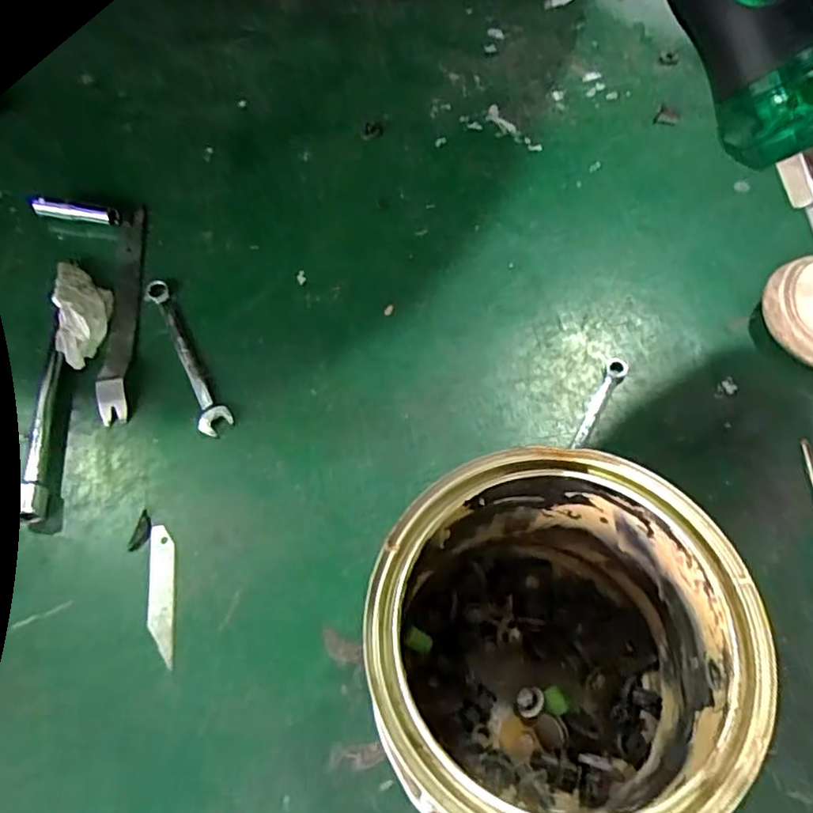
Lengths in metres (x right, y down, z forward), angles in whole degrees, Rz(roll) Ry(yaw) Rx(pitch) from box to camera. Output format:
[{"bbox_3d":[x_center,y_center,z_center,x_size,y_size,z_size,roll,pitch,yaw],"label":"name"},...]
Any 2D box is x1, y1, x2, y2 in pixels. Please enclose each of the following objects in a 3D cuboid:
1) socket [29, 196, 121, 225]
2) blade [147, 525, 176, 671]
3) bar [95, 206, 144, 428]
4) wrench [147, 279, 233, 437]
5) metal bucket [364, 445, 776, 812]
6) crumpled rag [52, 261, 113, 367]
[{"bbox_3d":[-0.309,-0.181,0.569,0.084,0.018,0.015,8,63,9],"label":"socket"},{"bbox_3d":[-0.167,0.126,0.416,0.019,0.004,0.093,-11,62,-2],"label":"blade"},{"bbox_3d":[-0.245,-0.085,0.524,0.027,0.011,0.217,-8,61,0],"label":"bar"},{"bbox_3d":[-0.181,-0.045,0.501,0.024,0.009,0.161,-26,63,-10],"label":"wrench"},{"bbox_3d":[0.068,0.125,0.313,0.156,0.151,0.153,-2,62,3],"label":"metal bucket"},{"bbox_3d":[-0.273,-0.079,0.514,0.040,0.028,0.096,-9,61,-1],"label":"crumpled rag"}]

